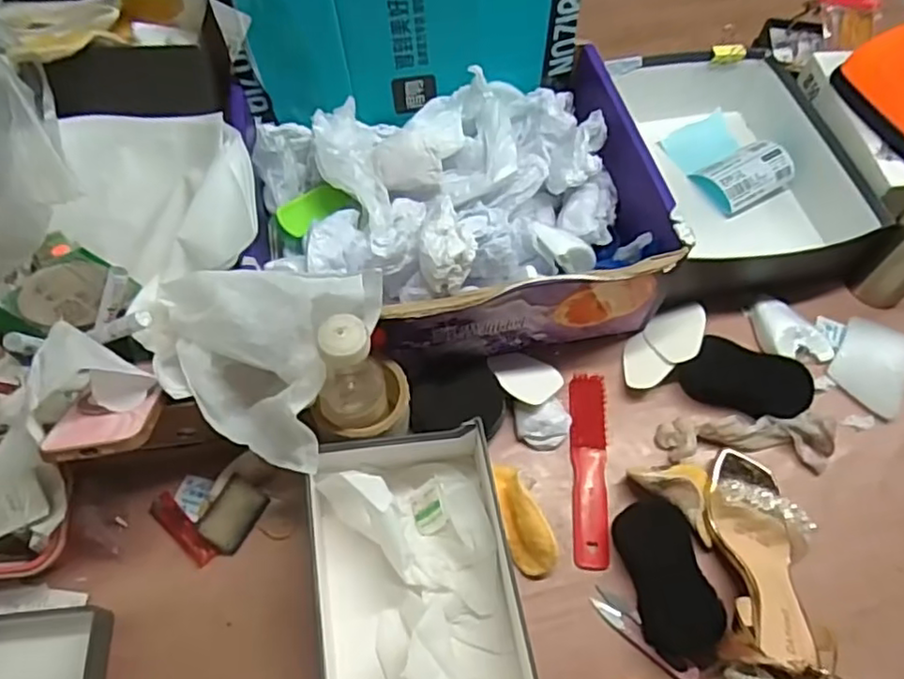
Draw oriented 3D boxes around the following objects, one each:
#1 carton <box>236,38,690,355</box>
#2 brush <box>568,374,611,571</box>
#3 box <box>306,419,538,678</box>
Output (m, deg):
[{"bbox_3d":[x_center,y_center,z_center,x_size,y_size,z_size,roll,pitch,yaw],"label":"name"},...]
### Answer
[{"bbox_3d":[0.000,-0.134,0.675,0.382,0.137,0.284,-9,60,-7],"label":"carton"},{"bbox_3d":[0.134,0.123,0.636,0.037,0.020,0.187,5,59,1],"label":"brush"},{"bbox_3d":[-0.027,0.211,0.534,0.170,0.077,0.297,-8,60,-6],"label":"box"}]

